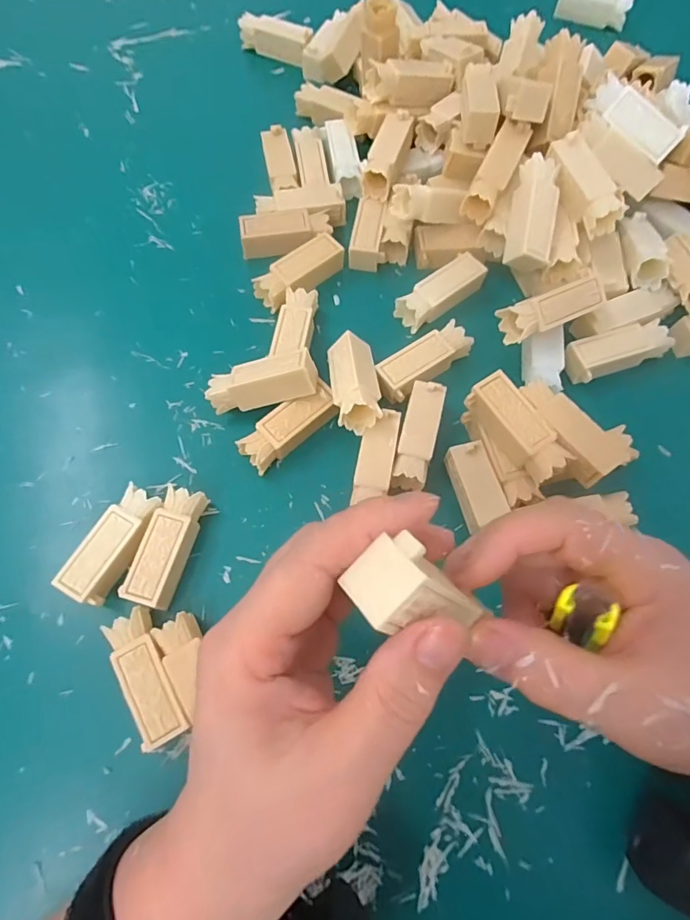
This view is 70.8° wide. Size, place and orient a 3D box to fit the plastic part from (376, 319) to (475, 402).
[{"bbox_3d":[0.046,-0.058,0.297,0.065,0.021,0.024,-38,74,-14],"label":"plastic part"}]

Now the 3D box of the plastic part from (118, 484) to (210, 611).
[{"bbox_3d":[-0.092,0.046,0.254,0.023,0.020,0.059,13,69,4],"label":"plastic part"}]

